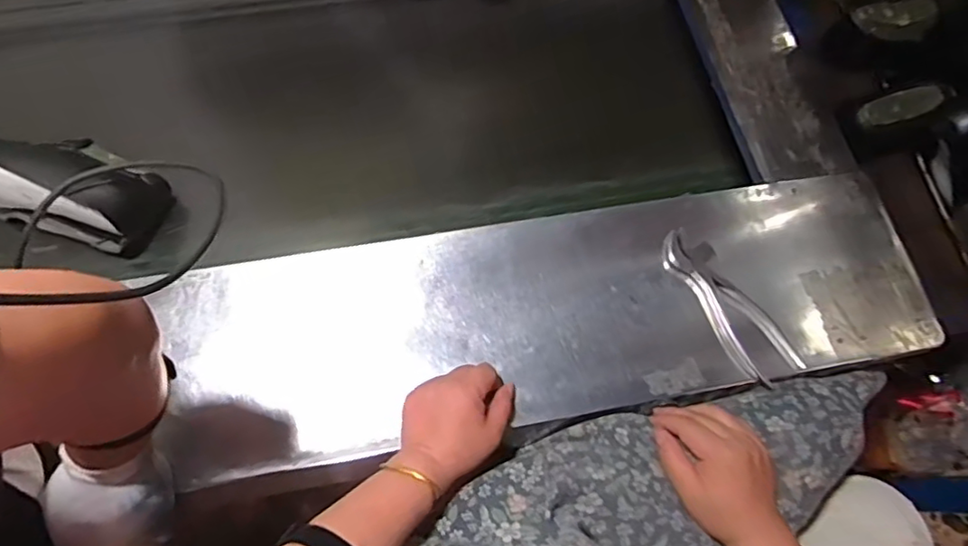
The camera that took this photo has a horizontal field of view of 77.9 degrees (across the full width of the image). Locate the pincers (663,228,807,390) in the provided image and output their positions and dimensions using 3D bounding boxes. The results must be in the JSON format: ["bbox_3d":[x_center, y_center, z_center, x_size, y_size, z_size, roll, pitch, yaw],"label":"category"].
[{"bbox_3d":[0.270,0.033,0.664,0.063,0.017,0.194,-31,74,-13],"label":"pincers"}]

